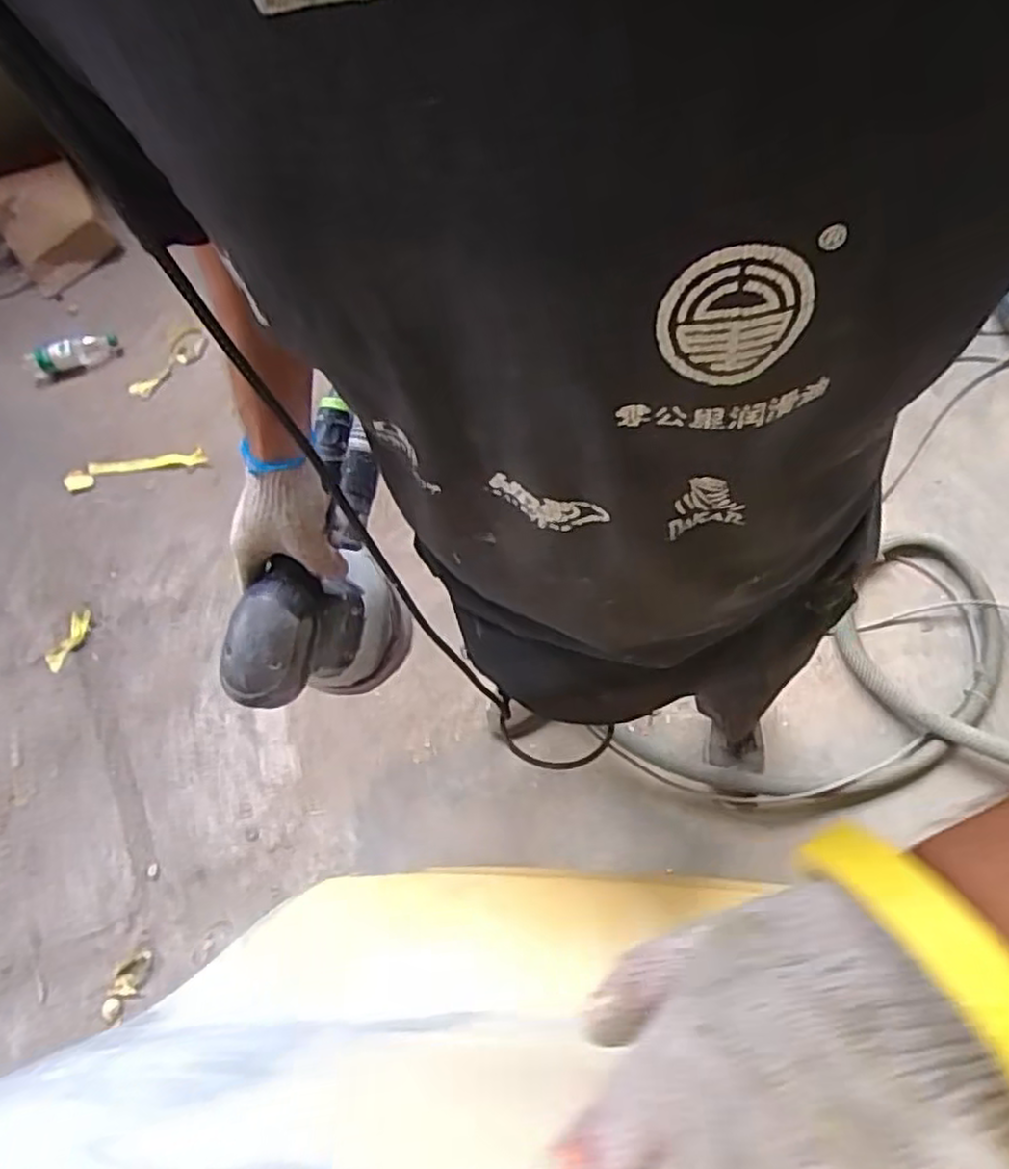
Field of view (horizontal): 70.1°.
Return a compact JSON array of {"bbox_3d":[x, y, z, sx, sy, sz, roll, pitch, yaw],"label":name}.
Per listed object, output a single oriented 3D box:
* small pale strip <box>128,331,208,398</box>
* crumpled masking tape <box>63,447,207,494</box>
[{"bbox_3d":[-0.653,-0.430,1.396,0.060,0.024,0.174,40,75,10],"label":"small pale strip"},{"bbox_3d":[-0.697,-0.224,1.357,0.258,0.030,0.054,-20,71,-2],"label":"crumpled masking tape"}]

